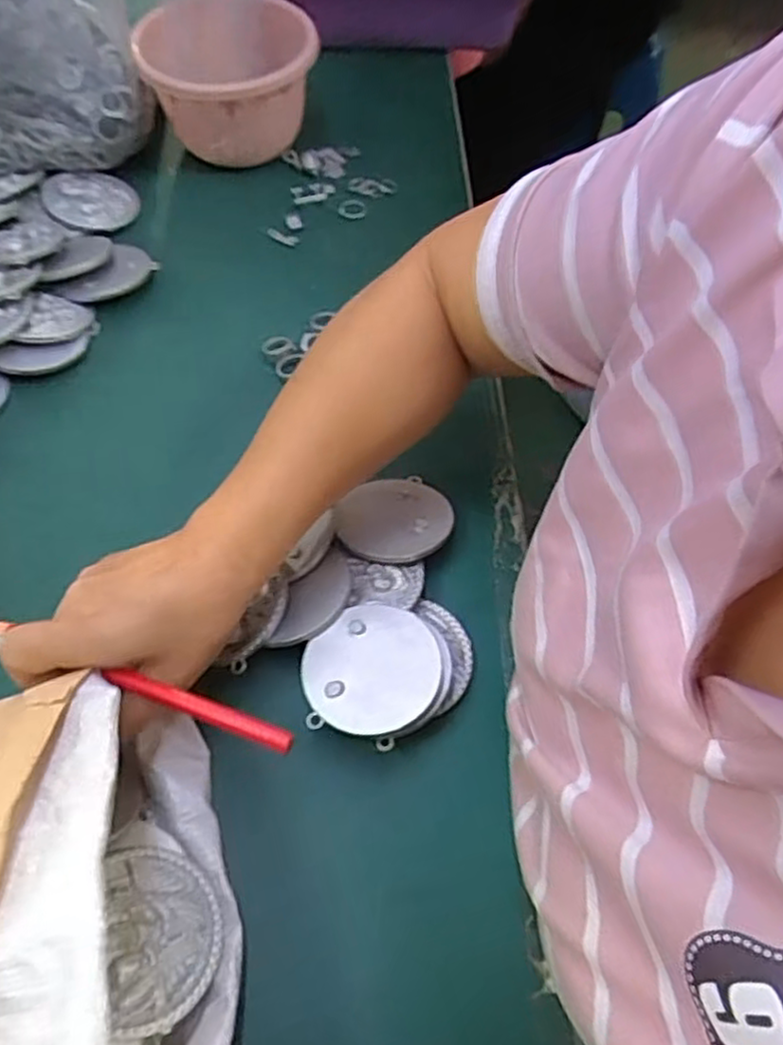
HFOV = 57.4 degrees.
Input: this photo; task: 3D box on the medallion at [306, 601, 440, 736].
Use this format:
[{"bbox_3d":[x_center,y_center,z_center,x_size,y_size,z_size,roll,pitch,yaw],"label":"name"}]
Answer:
[{"bbox_3d":[-0.011,0.077,0.385,0.072,0.004,0.071,-2,56,3],"label":"medallion"}]

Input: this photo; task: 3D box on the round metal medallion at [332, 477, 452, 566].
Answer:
[{"bbox_3d":[0.000,-0.002,0.445,0.069,0.006,0.069,-2,44,2],"label":"round metal medallion"}]

